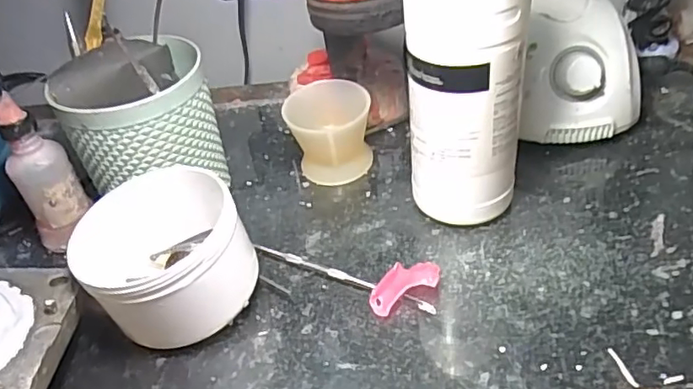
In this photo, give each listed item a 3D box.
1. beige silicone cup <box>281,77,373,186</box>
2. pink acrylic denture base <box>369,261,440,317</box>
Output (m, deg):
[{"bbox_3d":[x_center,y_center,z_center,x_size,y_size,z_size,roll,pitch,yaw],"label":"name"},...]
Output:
[{"bbox_3d":[-0.012,-0.046,0.443,0.059,0.060,0.049,-10,40,-2],"label":"beige silicone cup"},{"bbox_3d":[0.034,0.053,0.354,0.047,0.012,0.026,-18,41,-12],"label":"pink acrylic denture base"}]

